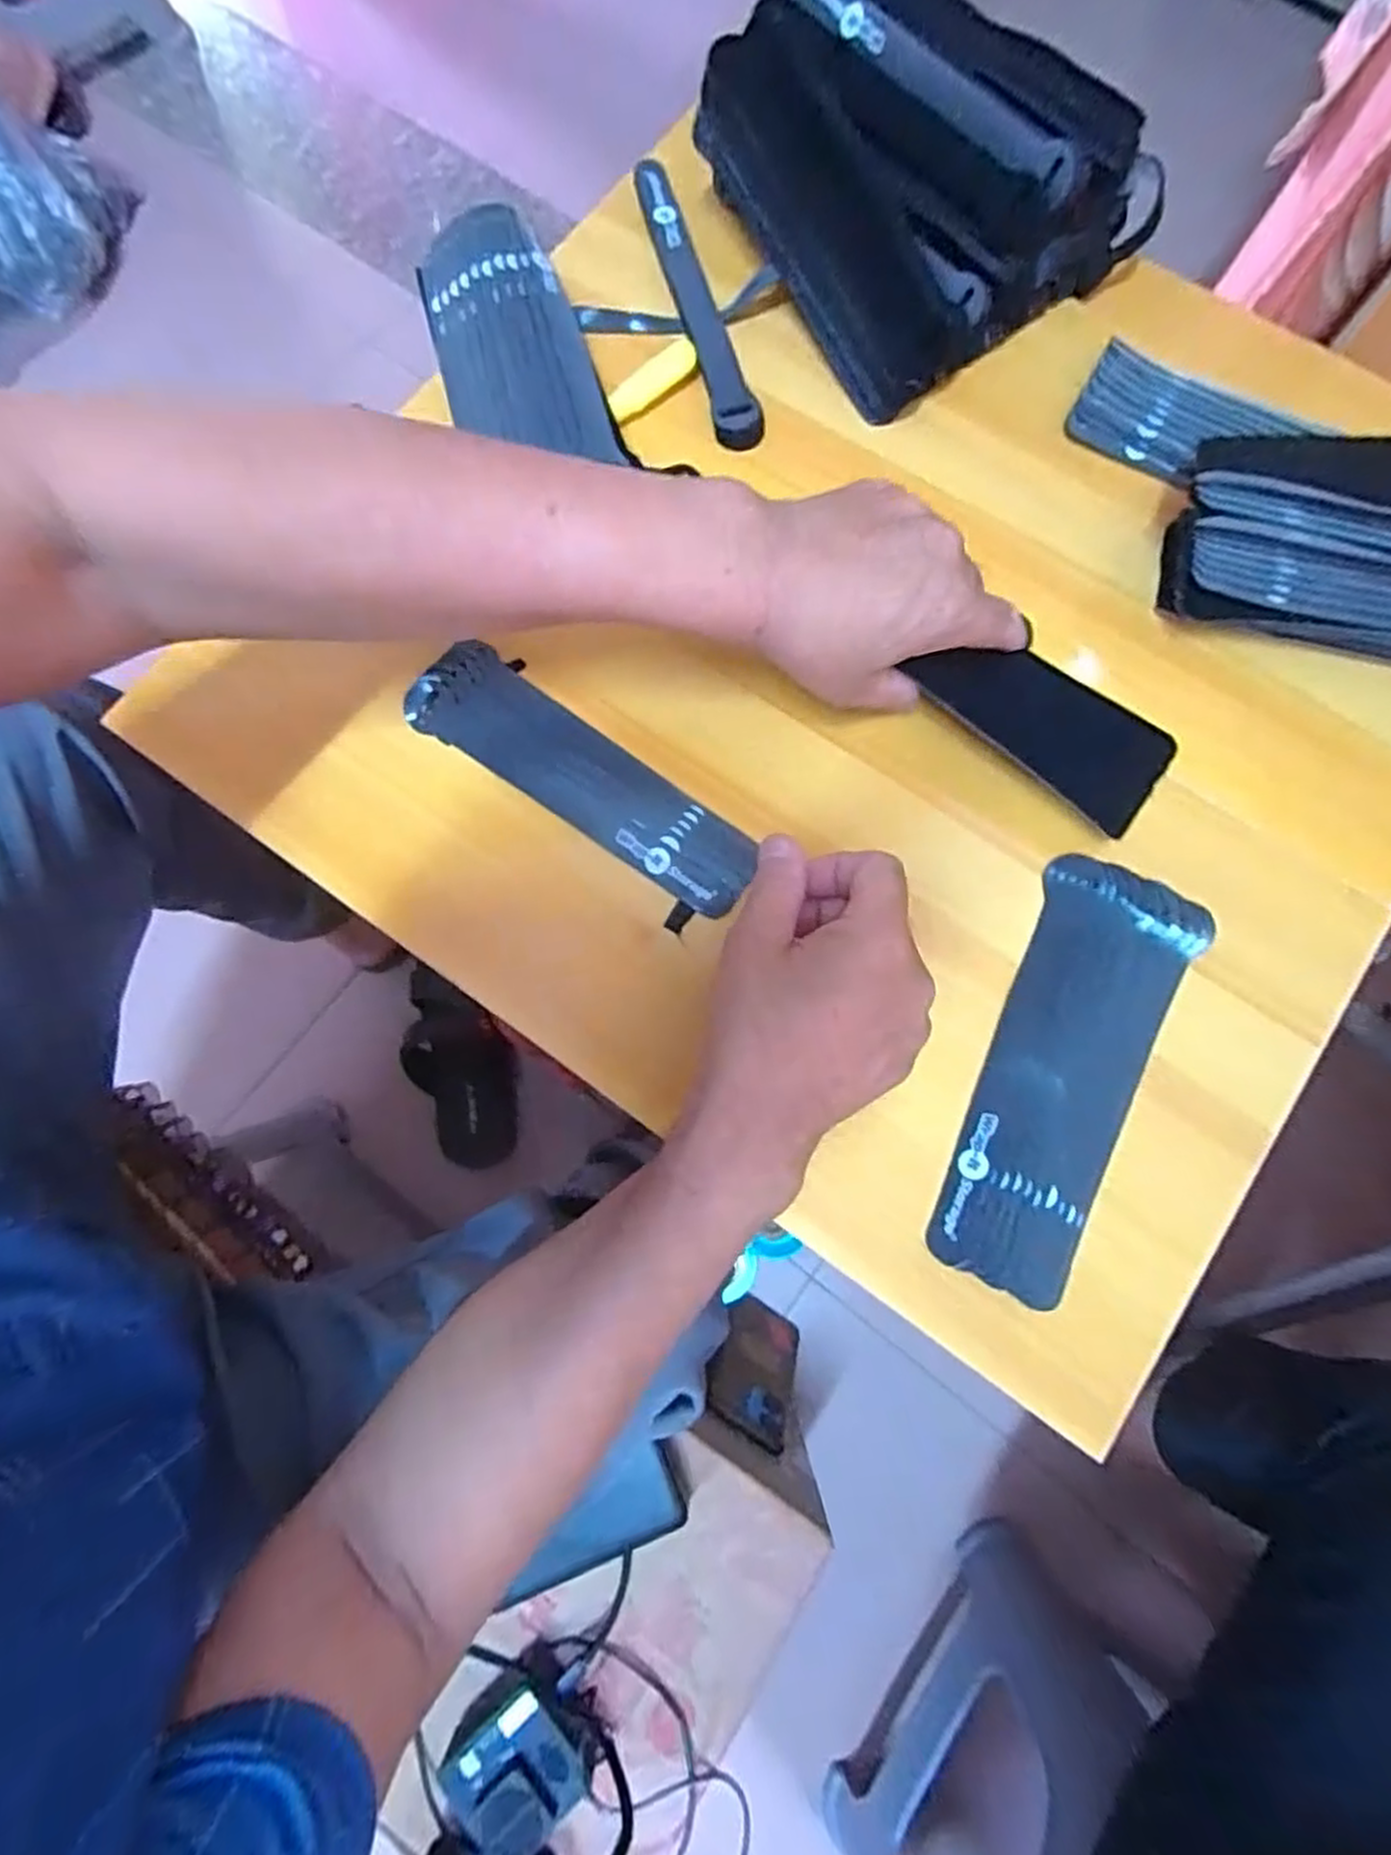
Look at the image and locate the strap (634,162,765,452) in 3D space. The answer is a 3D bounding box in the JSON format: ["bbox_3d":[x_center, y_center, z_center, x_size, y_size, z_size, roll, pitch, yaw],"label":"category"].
[{"bbox_3d":[0.001,-0.368,0.457,0.027,0.014,0.197,-15,77,-2],"label":"strap"}]

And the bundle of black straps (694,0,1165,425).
[{"bbox_3d":[0.118,-0.423,0.431,0.166,0.082,0.194,-37,79,-6],"label":"bundle of black straps"}]

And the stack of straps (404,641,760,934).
[{"bbox_3d":[-0.059,-0.075,0.401,0.198,0.011,0.058,39,81,9],"label":"stack of straps"}]

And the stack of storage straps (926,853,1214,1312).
[{"bbox_3d":[0.173,0.067,0.359,0.069,0.017,0.199,24,79,7],"label":"stack of storage straps"}]

